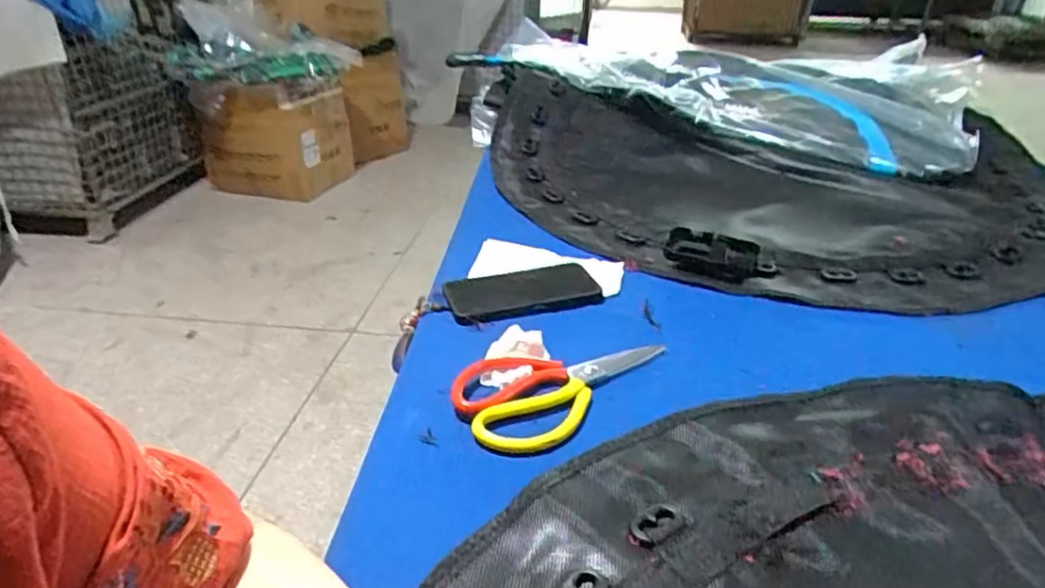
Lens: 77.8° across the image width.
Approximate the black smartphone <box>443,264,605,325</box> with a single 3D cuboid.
[{"bbox_3d":[0.000,-0.003,0.716,0.167,0.017,0.089,-11,30,-20],"label":"black smartphone"}]

